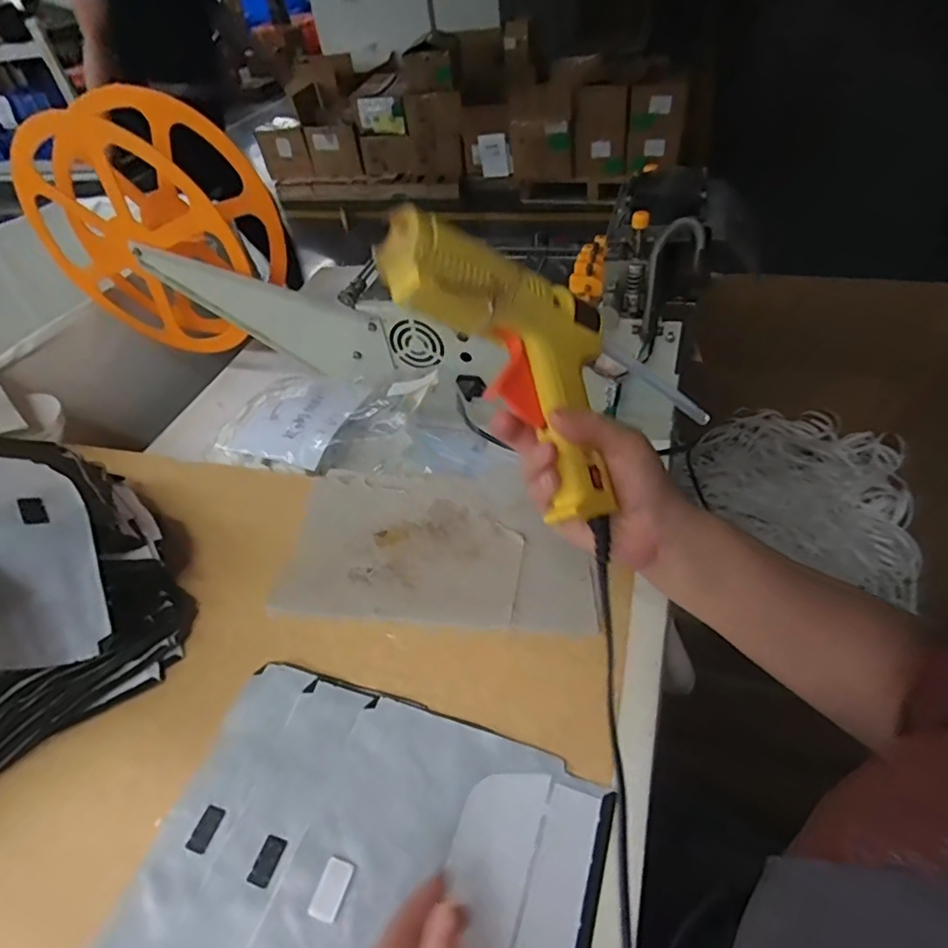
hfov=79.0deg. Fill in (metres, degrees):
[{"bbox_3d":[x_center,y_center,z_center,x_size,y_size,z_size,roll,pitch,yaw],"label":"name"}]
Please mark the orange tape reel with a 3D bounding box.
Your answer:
[{"bbox_3d":[-0.440,-0.332,0.817,0.329,0.329,0.108,9,47,16],"label":"orange tape reel"}]

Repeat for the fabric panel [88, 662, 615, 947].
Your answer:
[{"bbox_3d":[-0.081,0.274,0.375,0.301,0.010,0.246,10,48,17],"label":"fabric panel"}]

